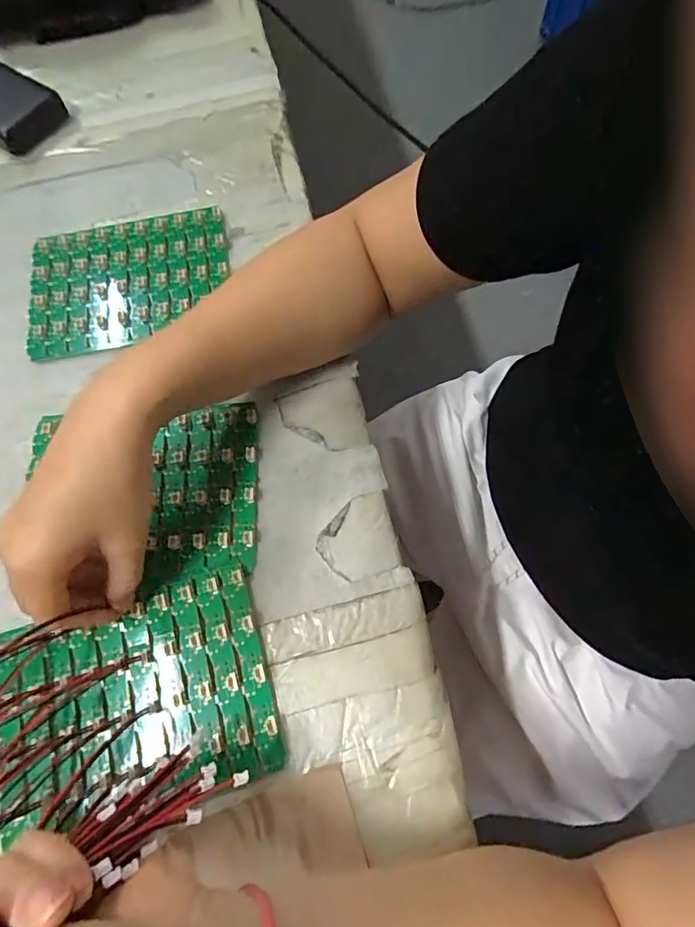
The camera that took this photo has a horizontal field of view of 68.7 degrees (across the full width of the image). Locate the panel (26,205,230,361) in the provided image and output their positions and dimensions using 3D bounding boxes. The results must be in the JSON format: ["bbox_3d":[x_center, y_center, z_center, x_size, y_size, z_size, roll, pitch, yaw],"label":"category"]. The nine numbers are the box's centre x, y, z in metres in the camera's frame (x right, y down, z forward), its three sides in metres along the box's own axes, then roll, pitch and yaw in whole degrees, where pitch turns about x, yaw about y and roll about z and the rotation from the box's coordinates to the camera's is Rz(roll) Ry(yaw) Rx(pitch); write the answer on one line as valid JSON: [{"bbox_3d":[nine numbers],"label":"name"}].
[{"bbox_3d":[-0.181,-0.153,0.421,0.163,0.006,0.122,-11,70,-1],"label":"panel"}]

